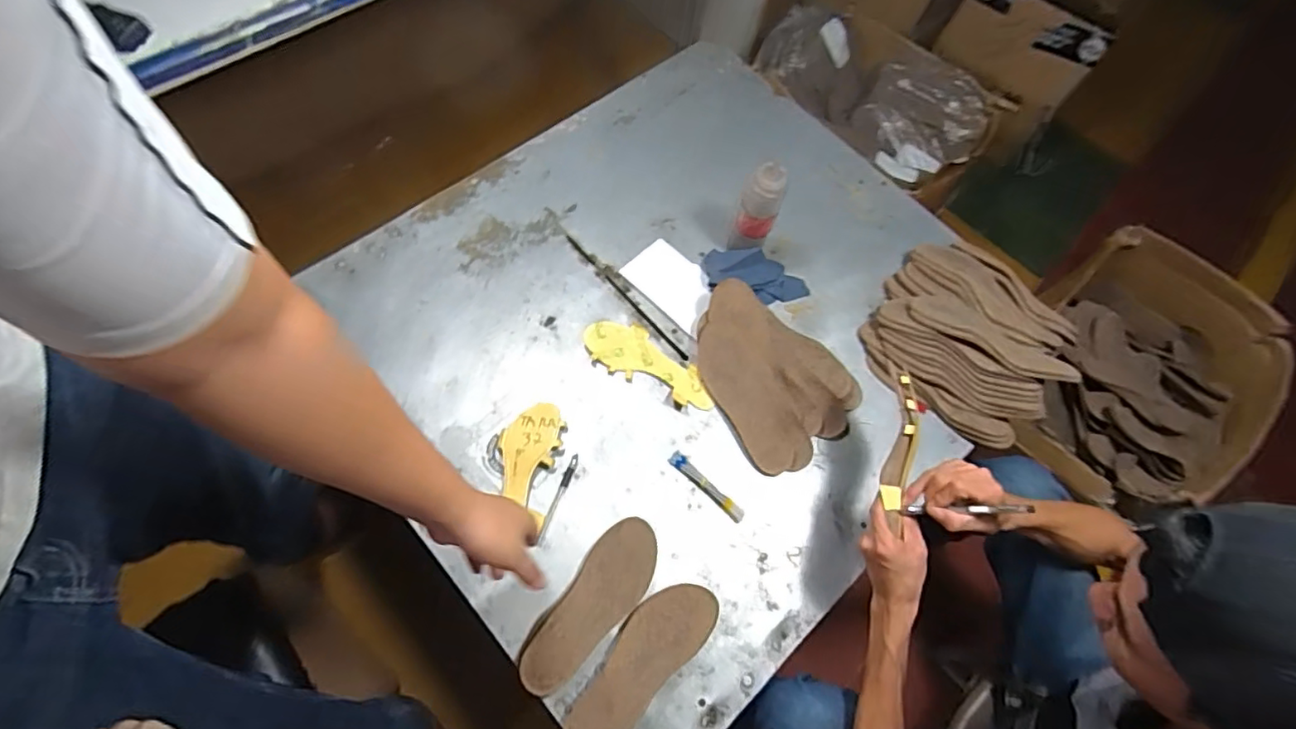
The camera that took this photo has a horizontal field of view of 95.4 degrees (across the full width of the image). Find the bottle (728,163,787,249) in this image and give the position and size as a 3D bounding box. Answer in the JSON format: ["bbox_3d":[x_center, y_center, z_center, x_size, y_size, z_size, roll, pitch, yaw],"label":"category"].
[{"bbox_3d":[0.170,-0.236,0.933,0.060,0.192,0.049,20,66,3],"label":"bottle"}]

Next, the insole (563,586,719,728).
[{"bbox_3d":[-0.011,0.380,0.750,0.084,0.015,0.244,40,68,21],"label":"insole"}]

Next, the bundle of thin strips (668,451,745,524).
[{"bbox_3d":[0.085,0.177,0.859,0.133,0.011,0.020,41,69,12],"label":"bundle of thin strips"}]

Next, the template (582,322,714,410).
[{"bbox_3d":[0.008,-0.008,0.927,0.223,0.018,0.088,26,67,6],"label":"template"}]

